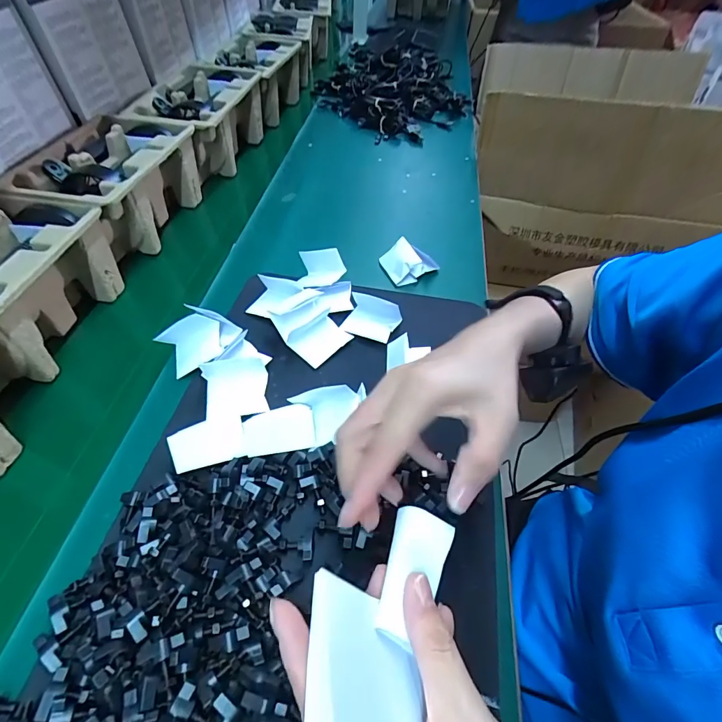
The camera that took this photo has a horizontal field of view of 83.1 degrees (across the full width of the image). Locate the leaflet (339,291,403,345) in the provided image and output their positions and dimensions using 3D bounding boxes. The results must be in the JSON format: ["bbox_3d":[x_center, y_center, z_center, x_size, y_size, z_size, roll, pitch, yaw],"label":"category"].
[{"bbox_3d":[0.013,-0.051,0.461,0.059,0.027,0.040,17,54,10],"label":"leaflet"}]

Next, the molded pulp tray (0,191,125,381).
[{"bbox_3d":[-0.375,-0.066,0.417,0.149,0.106,0.219,8,53,3],"label":"molded pulp tray"}]

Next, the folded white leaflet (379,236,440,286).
[{"bbox_3d":[0.065,-0.135,0.542,0.070,0.026,0.054,-23,57,-19],"label":"folded white leaflet"}]

